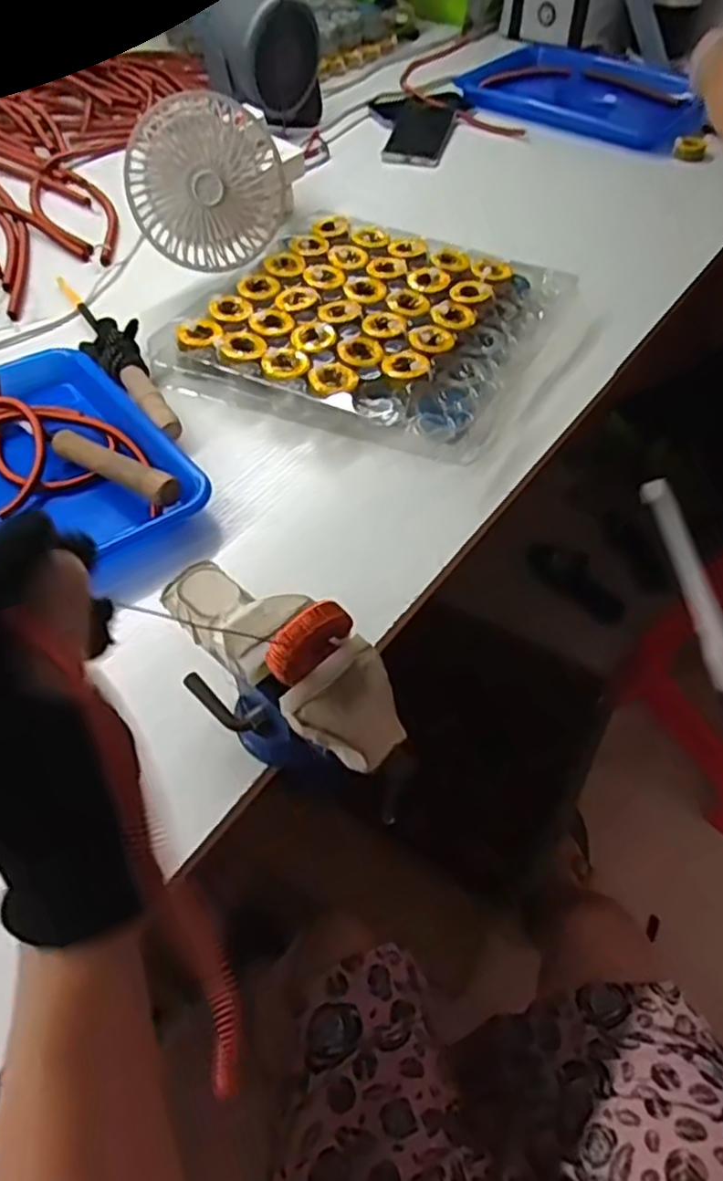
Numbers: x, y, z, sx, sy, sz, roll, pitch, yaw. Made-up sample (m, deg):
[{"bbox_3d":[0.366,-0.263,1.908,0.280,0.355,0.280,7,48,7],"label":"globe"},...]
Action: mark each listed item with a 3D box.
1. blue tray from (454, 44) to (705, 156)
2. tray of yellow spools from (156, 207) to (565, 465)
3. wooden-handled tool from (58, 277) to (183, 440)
[{"bbox_3d":[0.317,-0.713,1.023,0.344,0.049,0.241,28,55,19],"label":"blue tray"},{"bbox_3d":[0.012,-0.251,0.646,0.286,0.032,0.281,22,54,15],"label":"tray of yellow spools"},{"bbox_3d":[-0.221,-0.221,0.624,0.044,0.035,0.289,-20,54,-17],"label":"wooden-handled tool"}]

